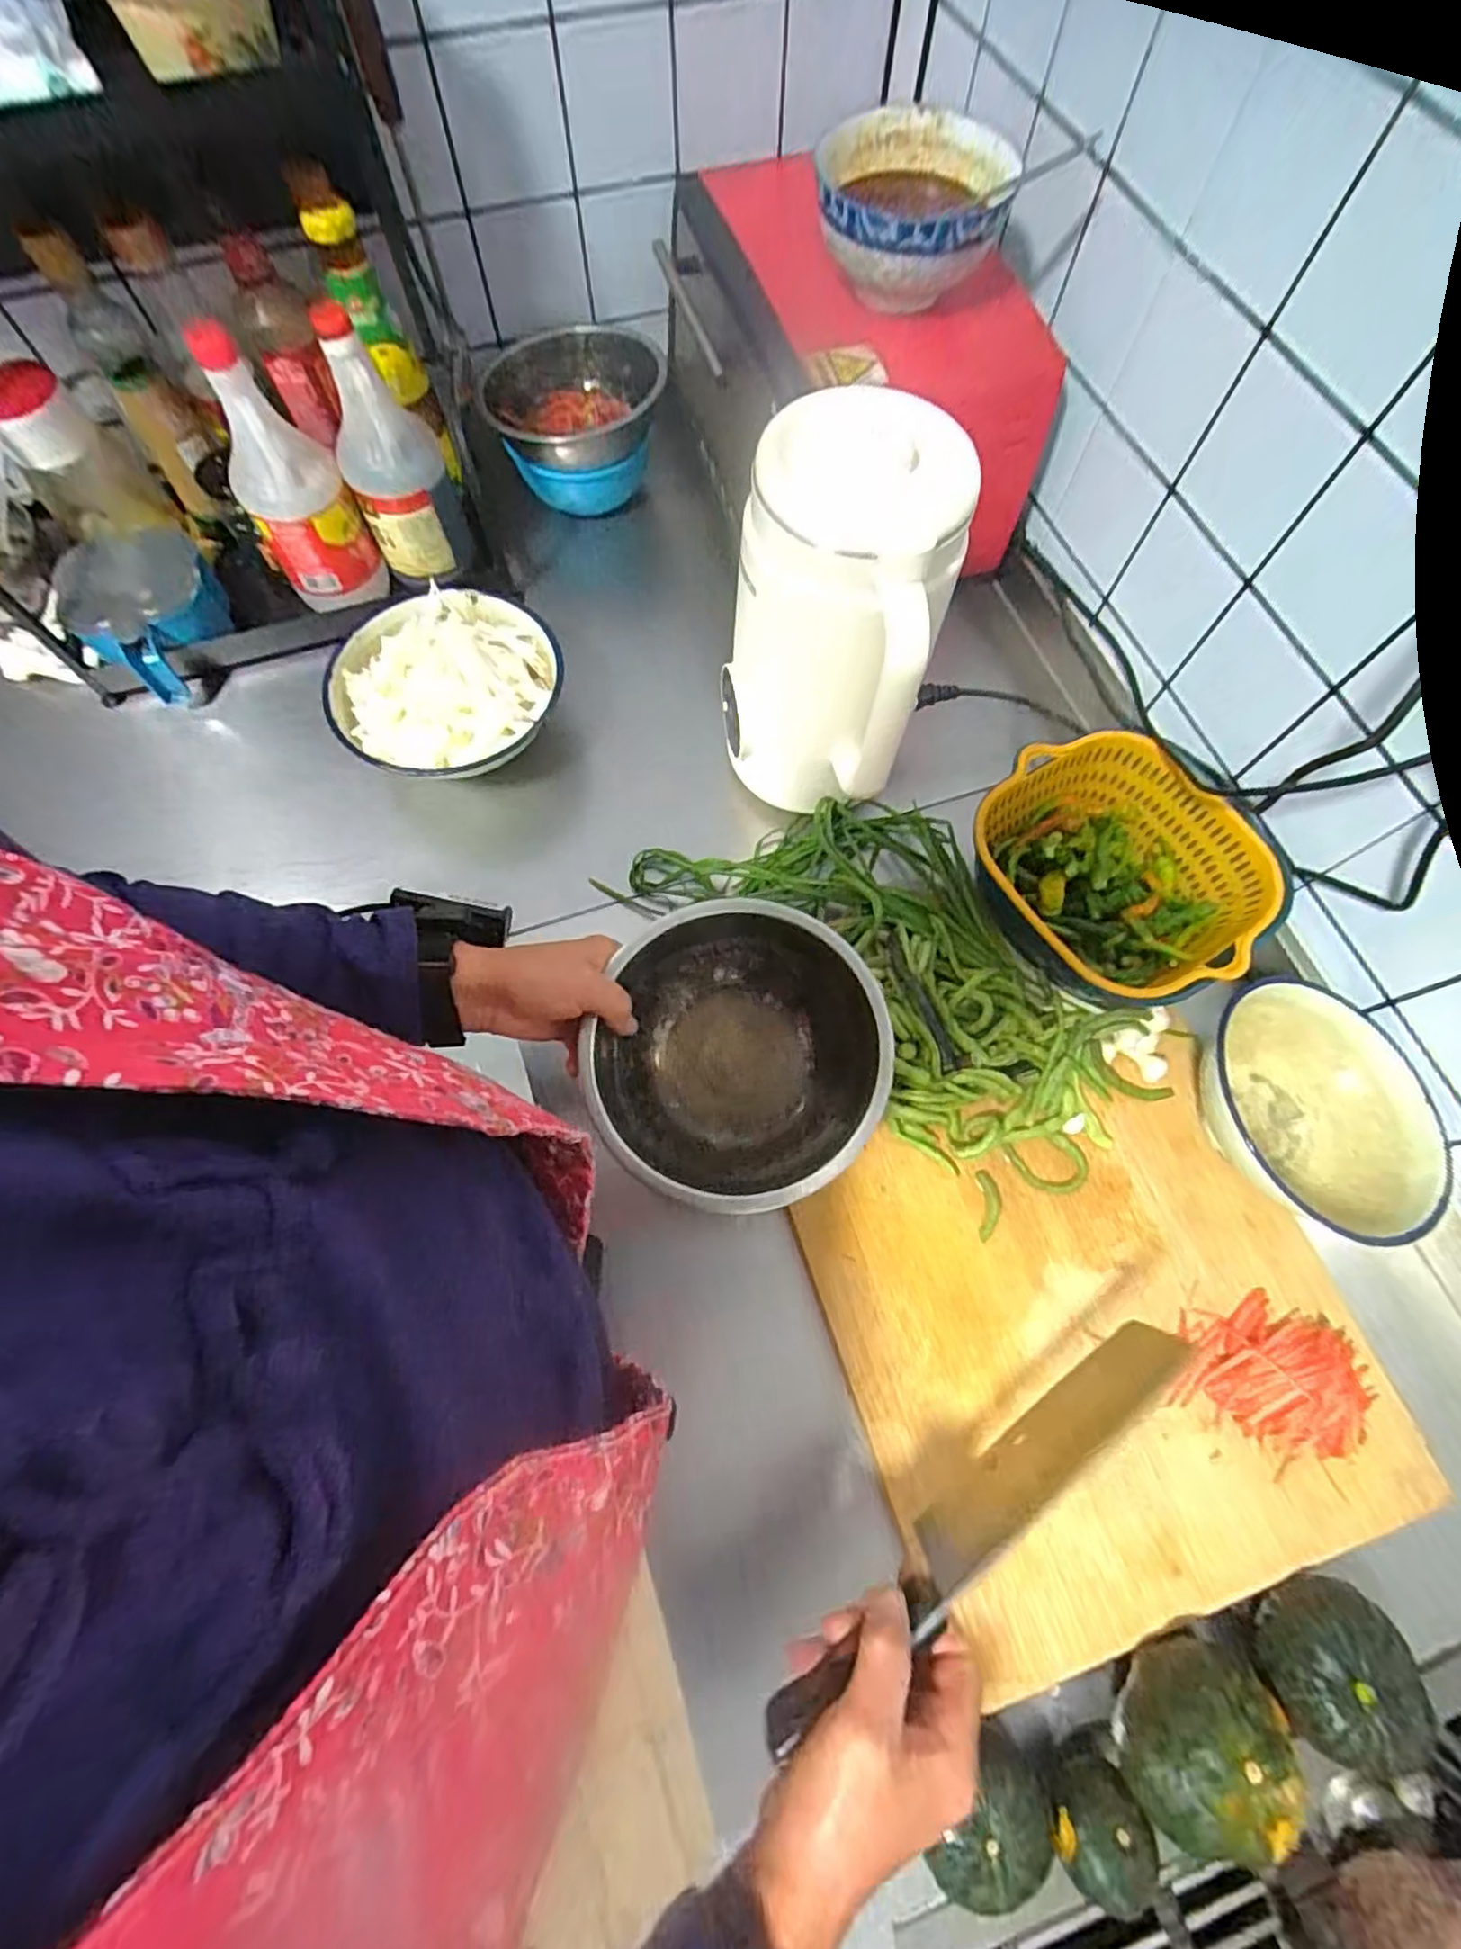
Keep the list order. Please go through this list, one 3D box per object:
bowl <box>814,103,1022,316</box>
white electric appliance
[{"bbox_3d":[0.135,-0.571,0.540,0.134,0.072,0.167,14,65,4],"label":"bowl"},{"bbox_3d":[0.071,-0.232,0.511,0.141,0.248,0.141,15,65,4],"label":"white electric appliance"}]

